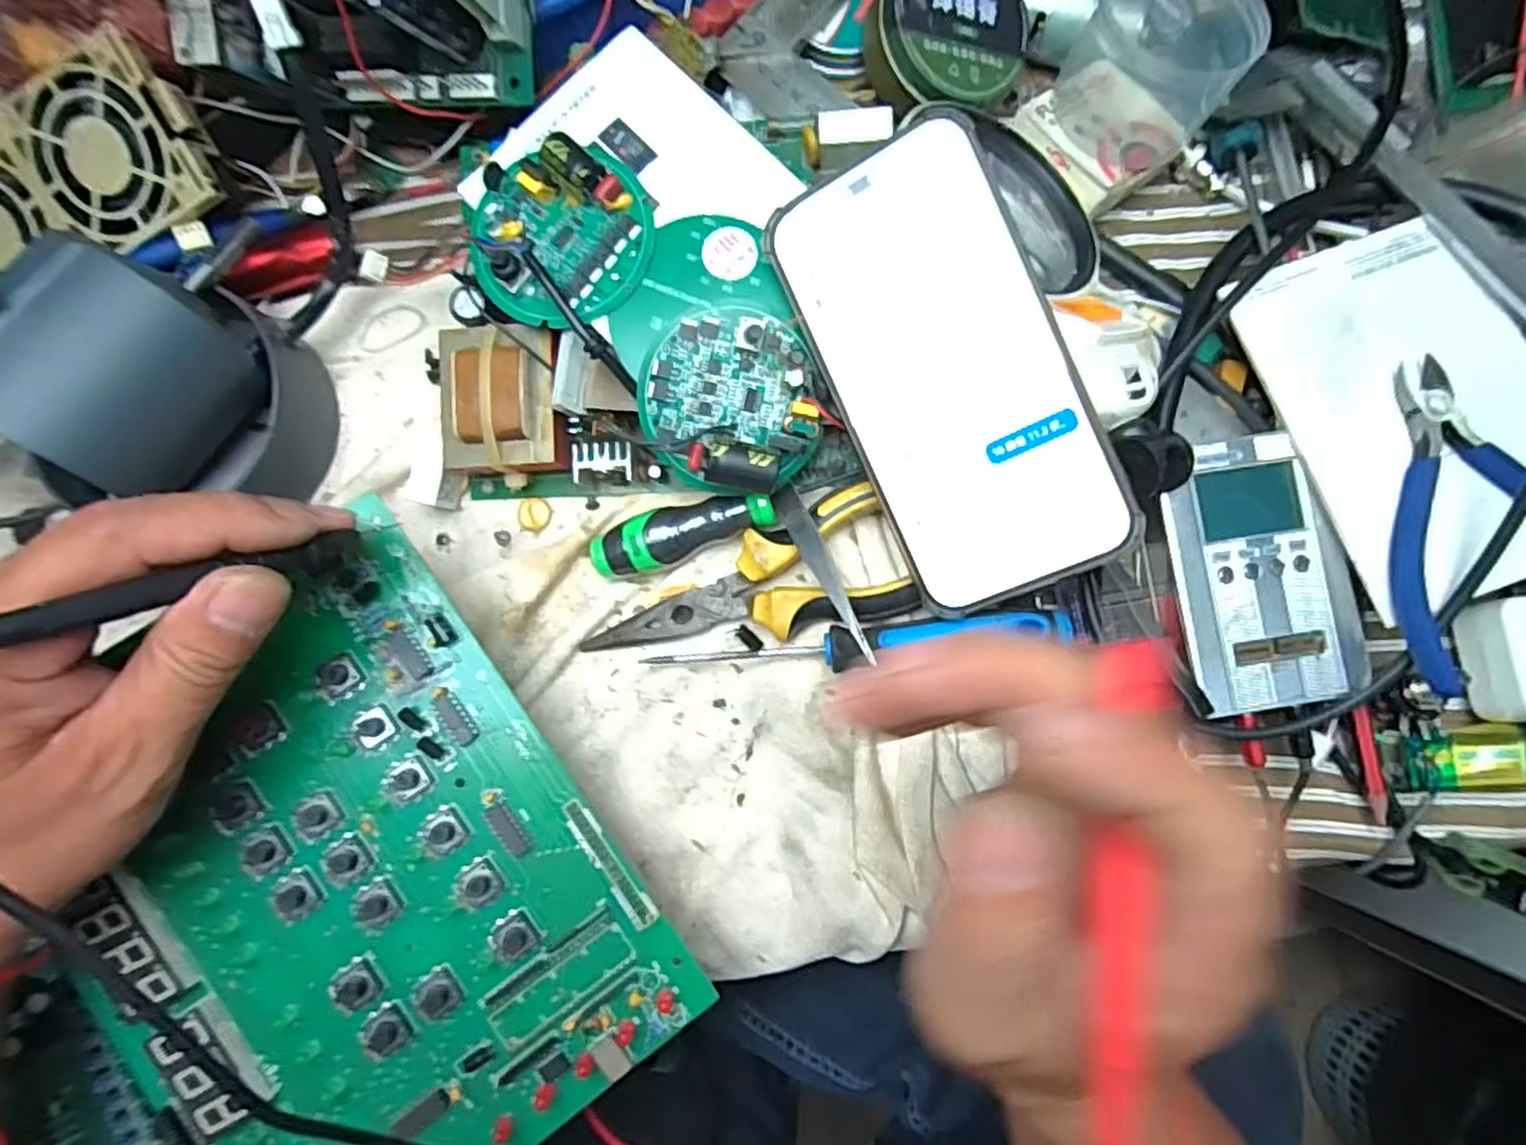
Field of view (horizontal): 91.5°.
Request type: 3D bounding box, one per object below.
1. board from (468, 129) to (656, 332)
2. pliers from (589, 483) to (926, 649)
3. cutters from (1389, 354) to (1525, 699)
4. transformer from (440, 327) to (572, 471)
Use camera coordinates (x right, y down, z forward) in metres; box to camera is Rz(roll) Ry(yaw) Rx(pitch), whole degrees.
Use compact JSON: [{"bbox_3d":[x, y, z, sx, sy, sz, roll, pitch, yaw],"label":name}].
[{"bbox_3d":[-0.077,-0.128,0.281,0.067,0.018,0.062,0,84,2],"label":"board"},{"bbox_3d":[-0.009,0.012,0.300,0.143,0.023,0.052,-21,83,0],"label":"pliers"},{"bbox_3d":[0.260,-0.021,0.267,0.080,0.019,0.116,-9,83,1],"label":"cutters"},{"bbox_3d":[-0.105,-0.070,0.313,0.052,0.040,0.055,0,84,2],"label":"transformer"}]

